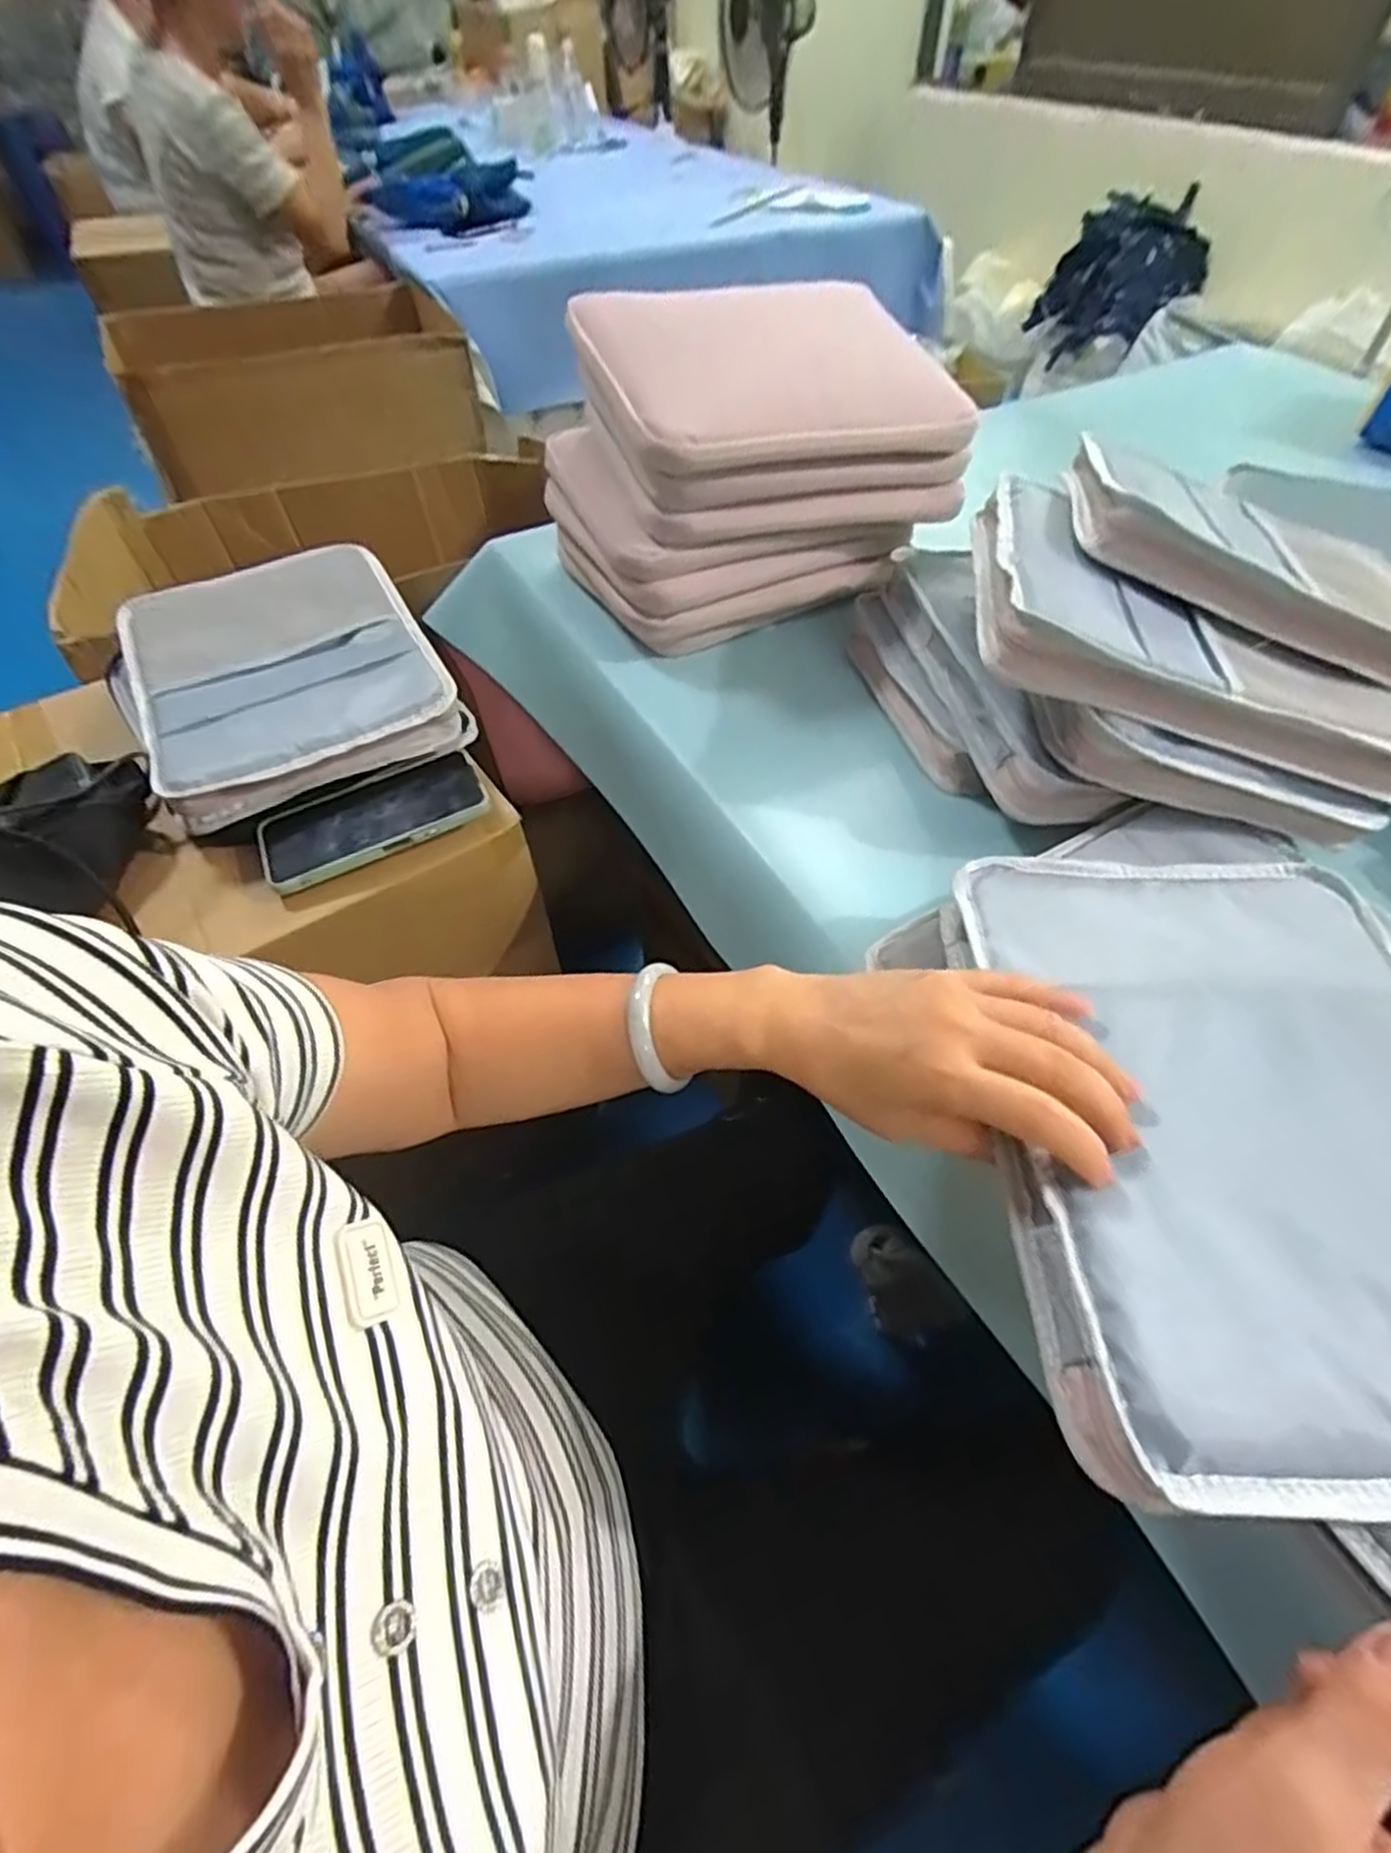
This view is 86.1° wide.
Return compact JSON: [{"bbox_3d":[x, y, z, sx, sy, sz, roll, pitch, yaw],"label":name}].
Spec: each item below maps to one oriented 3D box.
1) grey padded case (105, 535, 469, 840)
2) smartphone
[{"bbox_3d":[-0.347,-0.211,0.620,0.237,0.053,0.277,-28,58,-19],"label":"grey padded case"},{"bbox_3d":[-0.237,-0.080,0.551,0.161,0.017,0.073,-27,51,-16],"label":"smartphone"}]

